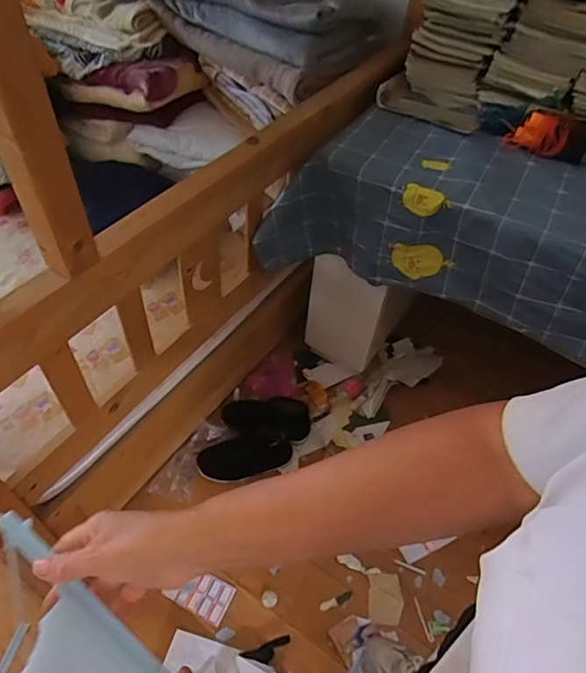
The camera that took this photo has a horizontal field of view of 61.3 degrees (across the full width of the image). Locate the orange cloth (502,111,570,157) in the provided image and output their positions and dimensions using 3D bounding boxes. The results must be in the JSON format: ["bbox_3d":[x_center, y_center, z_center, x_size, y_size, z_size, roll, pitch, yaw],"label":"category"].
[{"bbox_3d":[0.585,-0.490,1.180,0.132,0.071,0.058,20,52,12],"label":"orange cloth"}]

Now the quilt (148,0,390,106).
[{"bbox_3d":[-0.101,-0.987,1.534,0.654,0.234,0.321,34,56,22],"label":"quilt"}]

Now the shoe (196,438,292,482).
[{"bbox_3d":[-0.141,0.335,1.444,0.275,0.111,0.114,-8,51,-11],"label":"shoe"}]

